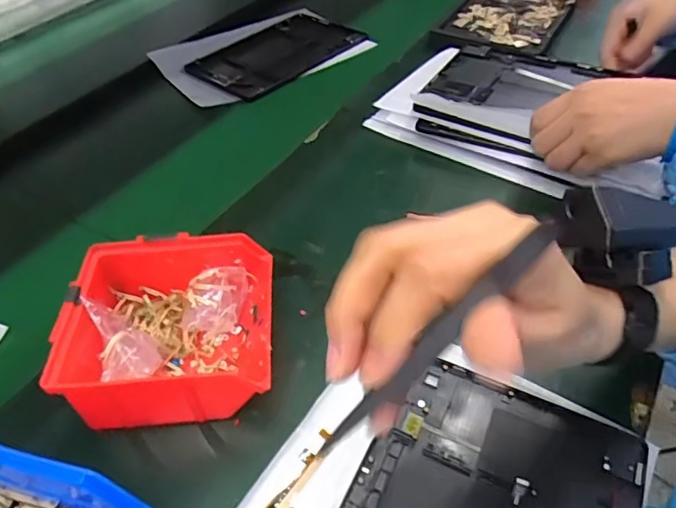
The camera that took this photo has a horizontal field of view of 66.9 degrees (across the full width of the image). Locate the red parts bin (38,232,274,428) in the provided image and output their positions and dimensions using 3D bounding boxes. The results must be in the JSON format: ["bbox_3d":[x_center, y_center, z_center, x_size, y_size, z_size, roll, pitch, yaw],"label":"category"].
[{"bbox_3d":[-0.113,0.055,0.364,0.131,0.072,0.122,-5,45,1],"label":"red parts bin"}]

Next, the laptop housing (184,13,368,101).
[{"bbox_3d":[-0.081,-0.297,0.750,0.161,0.015,0.240,32,57,32],"label":"laptop housing"}]

